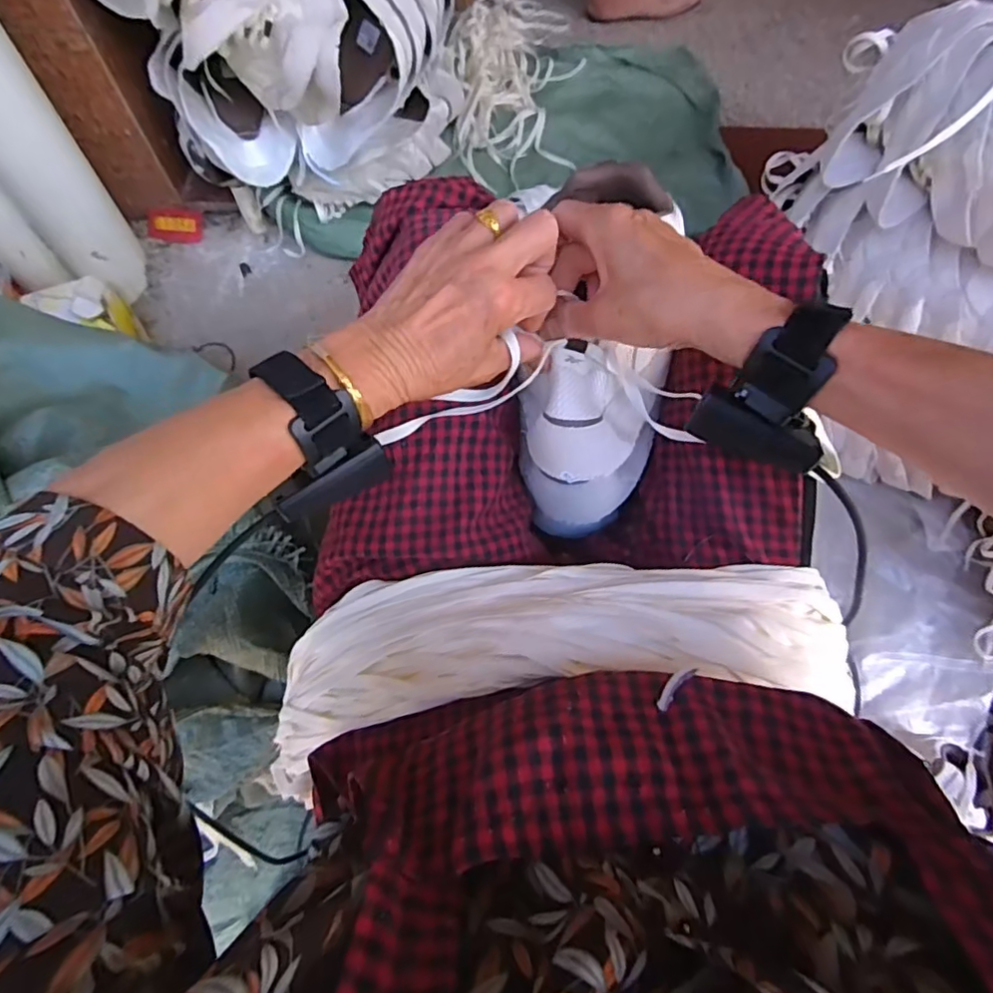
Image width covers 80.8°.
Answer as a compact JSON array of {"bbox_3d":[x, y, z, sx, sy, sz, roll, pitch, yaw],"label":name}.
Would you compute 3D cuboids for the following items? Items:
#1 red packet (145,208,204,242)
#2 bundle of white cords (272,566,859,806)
[{"bbox_3d":[-0.536,-0.450,0.969,0.103,0.010,0.051,9,94,8],"label":"red packet"},{"bbox_3d":[0.042,0.097,0.372,0.378,0.087,0.116,-6,66,-4],"label":"bundle of white cords"}]

